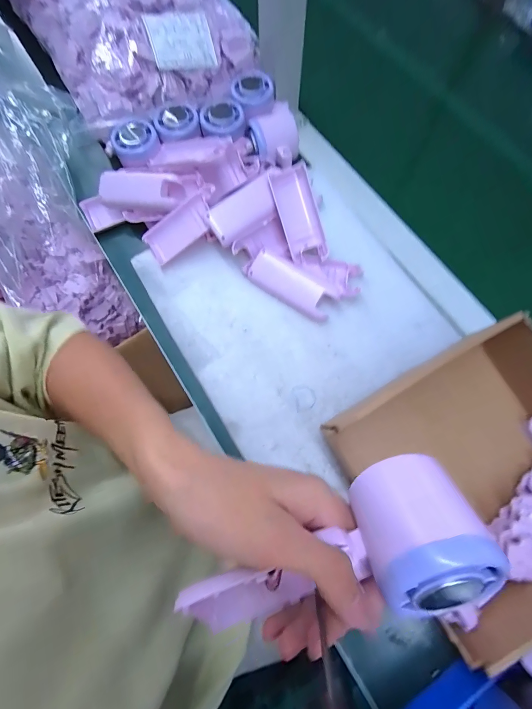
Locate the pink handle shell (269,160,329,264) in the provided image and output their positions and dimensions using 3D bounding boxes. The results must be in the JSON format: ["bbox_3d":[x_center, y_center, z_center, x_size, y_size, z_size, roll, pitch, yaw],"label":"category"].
[{"bbox_3d":[0.037,-0.157,0.363,0.042,0.015,0.103,-21,101,-5],"label":"pink handle shell"}]

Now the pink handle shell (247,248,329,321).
[{"bbox_3d":[0.029,-0.078,0.368,0.102,0.022,0.031,34,77,11],"label":"pink handle shell"}]

